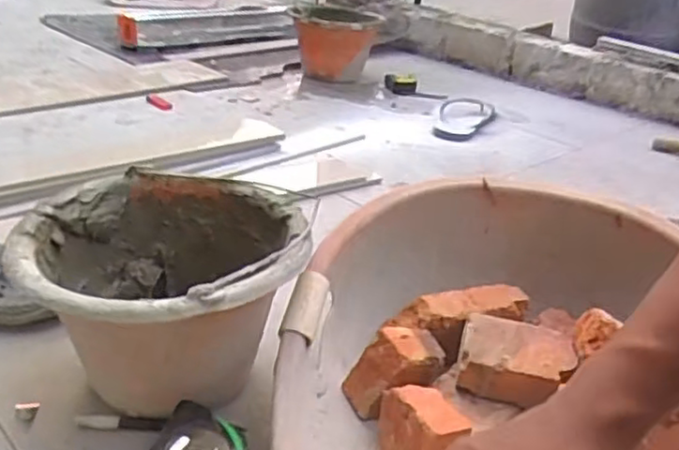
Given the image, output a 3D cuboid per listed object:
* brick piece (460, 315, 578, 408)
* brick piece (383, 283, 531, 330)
[{"bbox_3d":[0.158,0.123,0.627,0.087,0.040,0.088,12,28,13],"label":"brick piece"},{"bbox_3d":[0.125,0.086,0.685,0.143,0.032,0.044,-7,29,-22],"label":"brick piece"}]

